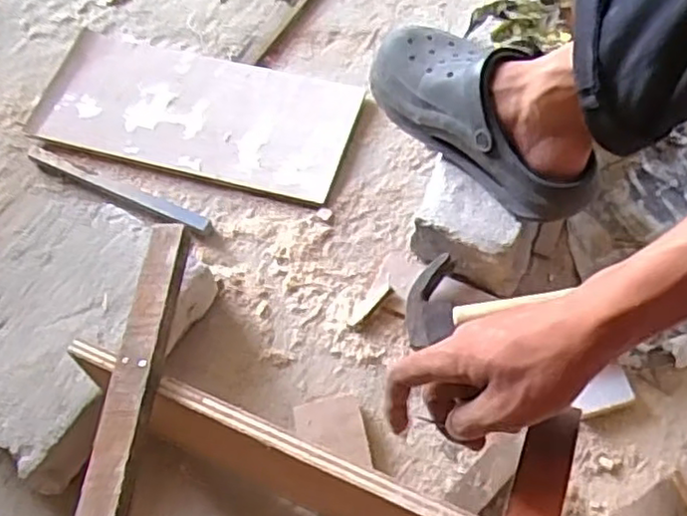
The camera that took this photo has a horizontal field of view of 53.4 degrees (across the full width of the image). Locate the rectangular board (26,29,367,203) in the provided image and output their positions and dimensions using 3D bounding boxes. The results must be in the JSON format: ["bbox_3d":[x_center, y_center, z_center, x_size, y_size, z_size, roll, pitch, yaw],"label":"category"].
[{"bbox_3d":[-0.185,-0.185,0.851,0.390,0.020,0.180,14,62,12],"label":"rectangular board"}]

